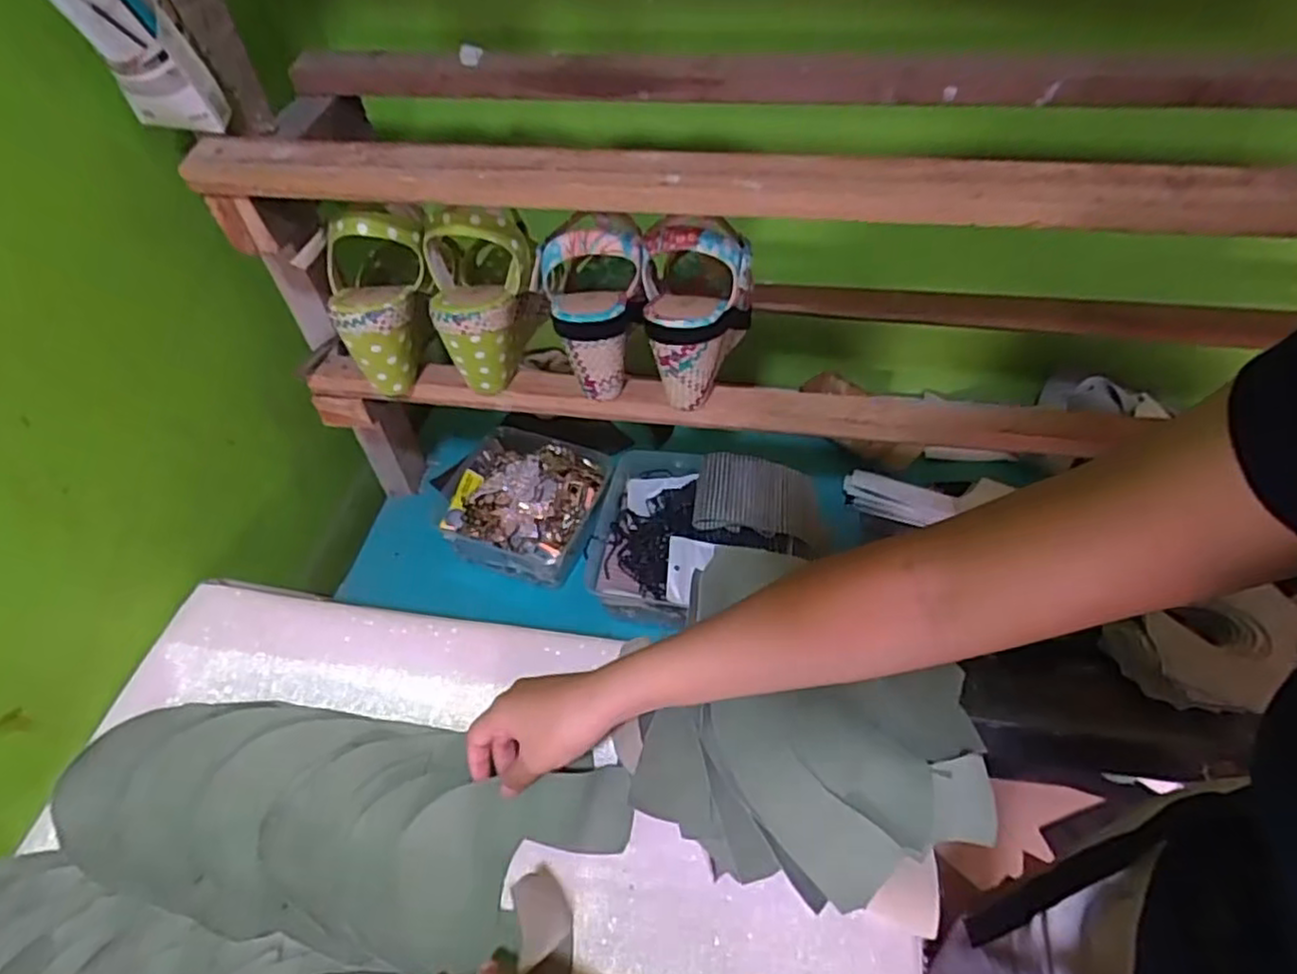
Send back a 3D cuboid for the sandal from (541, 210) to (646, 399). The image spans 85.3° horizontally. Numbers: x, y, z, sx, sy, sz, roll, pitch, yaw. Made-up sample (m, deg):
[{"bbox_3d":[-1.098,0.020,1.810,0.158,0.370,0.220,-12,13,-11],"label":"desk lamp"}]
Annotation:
[{"bbox_3d":[-0.043,-0.138,0.550,0.080,0.144,0.083,2,30,4],"label":"sandal"}]

